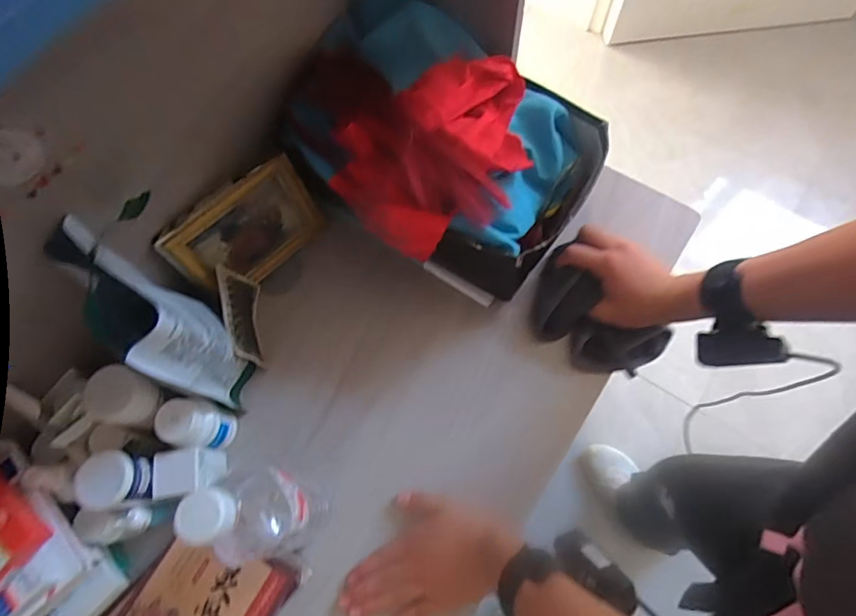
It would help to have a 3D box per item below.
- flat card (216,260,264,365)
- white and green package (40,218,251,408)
[{"bbox_3d":[-0.204,0.011,0.544,0.014,0.063,0.112,-25,65,10],"label":"flat card"},{"bbox_3d":[-0.240,0.009,0.453,0.137,0.184,0.060,36,75,15],"label":"white and green package"}]

